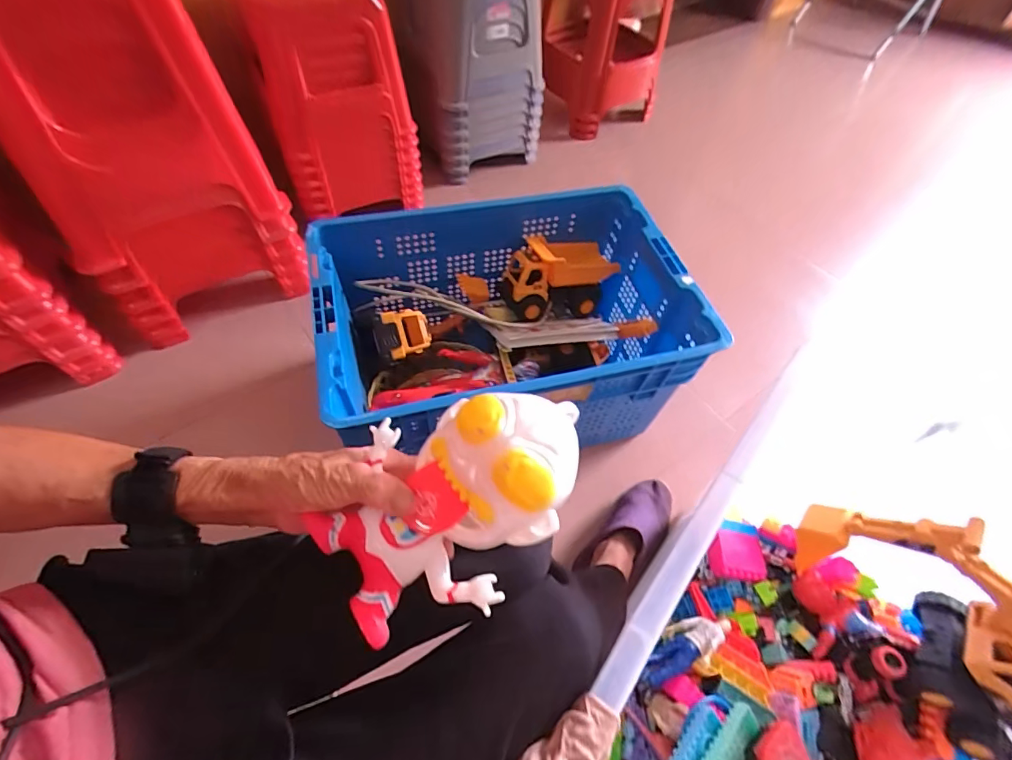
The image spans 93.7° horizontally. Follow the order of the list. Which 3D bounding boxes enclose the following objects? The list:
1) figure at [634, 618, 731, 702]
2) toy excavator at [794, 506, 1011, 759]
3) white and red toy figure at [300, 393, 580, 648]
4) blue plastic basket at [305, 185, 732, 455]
[{"bbox_3d":[0.232,0.359,0.632,0.168,0.039,0.049,-22,61,-18],"label":"figure"},{"bbox_3d":[0.530,0.278,0.574,0.110,0.171,0.307,-24,62,-19],"label":"toy excavator"},{"bbox_3d":[-0.033,0.081,0.332,0.189,0.080,0.128,-22,89,3],"label":"white and red toy figure"},{"bbox_3d":[-0.005,-0.088,0.838,0.569,0.263,0.387,-11,58,-12],"label":"blue plastic basket"}]

